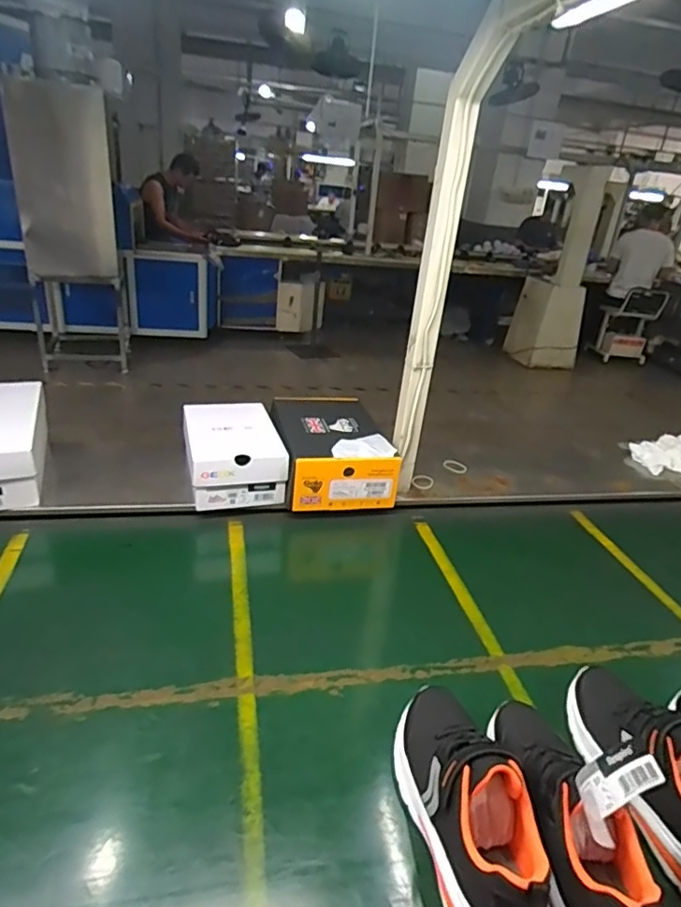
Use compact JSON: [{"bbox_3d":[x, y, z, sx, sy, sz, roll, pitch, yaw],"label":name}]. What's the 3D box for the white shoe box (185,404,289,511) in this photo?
[{"bbox_3d":[-0.215,-0.008,1.086,0.173,0.105,0.267,-5,29,-17],"label":"white shoe box"}]

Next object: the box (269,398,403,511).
[{"bbox_3d":[-0.027,-0.011,1.135,0.204,0.108,0.305,-4,28,-16],"label":"box"}]

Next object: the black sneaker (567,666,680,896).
[{"bbox_3d":[0.344,0.325,0.587,0.093,0.112,0.257,-3,28,-15],"label":"black sneaker"}]

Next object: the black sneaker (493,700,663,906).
[{"bbox_3d":[0.211,0.348,0.524,0.087,0.107,0.248,-2,28,-11],"label":"black sneaker"}]

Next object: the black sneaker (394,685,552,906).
[{"bbox_3d":[0.122,0.332,0.534,0.087,0.112,0.246,-4,28,-16],"label":"black sneaker"}]

